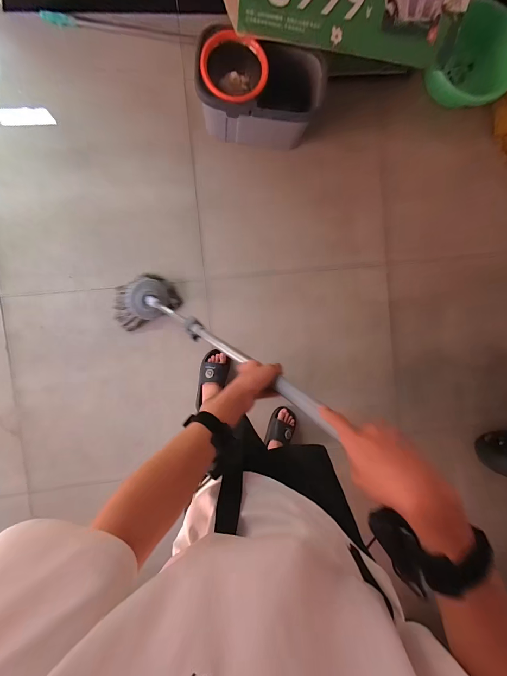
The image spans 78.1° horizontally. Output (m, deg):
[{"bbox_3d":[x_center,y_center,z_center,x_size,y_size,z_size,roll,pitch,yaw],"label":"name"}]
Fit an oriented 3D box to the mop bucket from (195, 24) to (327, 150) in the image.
[{"bbox_3d":[0.014,-0.874,1.135,0.438,0.220,0.257,14,92,-7],"label":"mop bucket"}]

